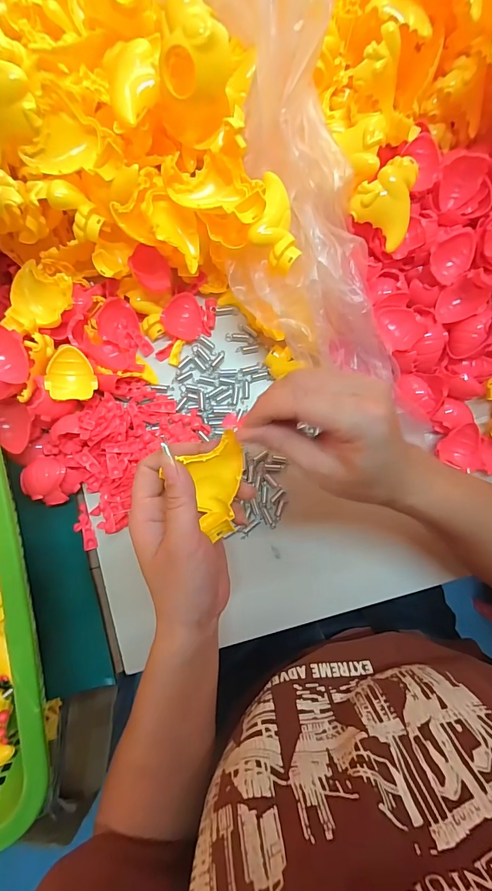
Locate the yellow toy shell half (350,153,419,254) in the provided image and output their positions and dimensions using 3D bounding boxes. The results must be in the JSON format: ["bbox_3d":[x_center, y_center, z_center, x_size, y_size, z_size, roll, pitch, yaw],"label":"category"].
[{"bbox_3d":[0.130,-0.213,0.328,0.055,0.018,0.063,43,85,-2],"label":"yellow toy shell half"}]

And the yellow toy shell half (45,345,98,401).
[{"bbox_3d":[-0.148,-0.061,0.322,0.039,0.009,0.045,-3,87,-18],"label":"yellow toy shell half"}]

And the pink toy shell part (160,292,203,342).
[{"bbox_3d":[-0.062,-0.125,0.368,0.038,0.012,0.044,-5,88,-5],"label":"pink toy shell part"}]

